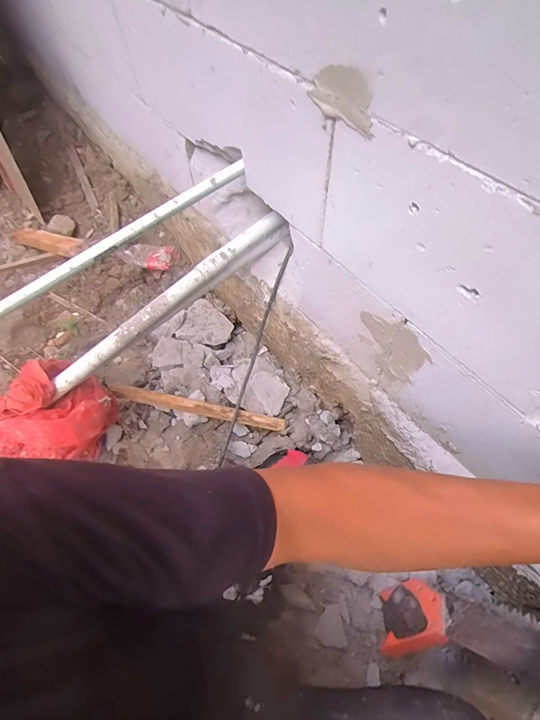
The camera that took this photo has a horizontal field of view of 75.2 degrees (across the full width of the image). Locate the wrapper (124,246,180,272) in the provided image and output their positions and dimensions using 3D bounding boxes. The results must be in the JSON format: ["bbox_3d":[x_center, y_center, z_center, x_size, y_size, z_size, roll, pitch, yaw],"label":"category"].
[{"bbox_3d":[-0.397,-0.342,1.159,0.181,0.025,0.112,2,60,4],"label":"wrapper"}]

